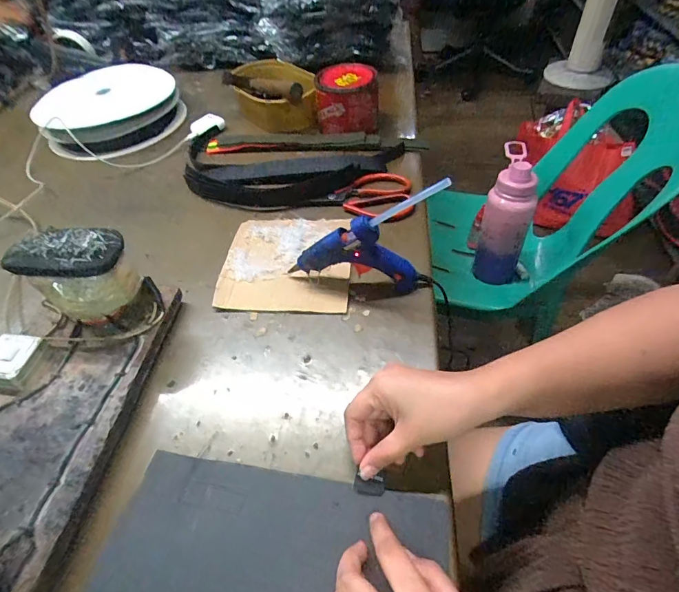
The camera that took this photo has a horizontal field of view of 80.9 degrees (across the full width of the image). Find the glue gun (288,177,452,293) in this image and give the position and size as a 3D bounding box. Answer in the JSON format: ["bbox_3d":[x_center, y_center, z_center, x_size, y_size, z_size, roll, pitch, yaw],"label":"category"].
[{"bbox_3d":[0.025,-0.061,0.418,0.171,0.138,0.023,-1,51,5],"label":"glue gun"}]

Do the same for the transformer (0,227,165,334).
[{"bbox_3d":[-0.250,-0.013,0.396,0.106,0.099,0.063,0,51,5],"label":"transformer"}]

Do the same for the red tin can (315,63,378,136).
[{"bbox_3d":[0.014,-0.338,0.687,0.105,0.080,0.096,0,51,6],"label":"red tin can"}]

